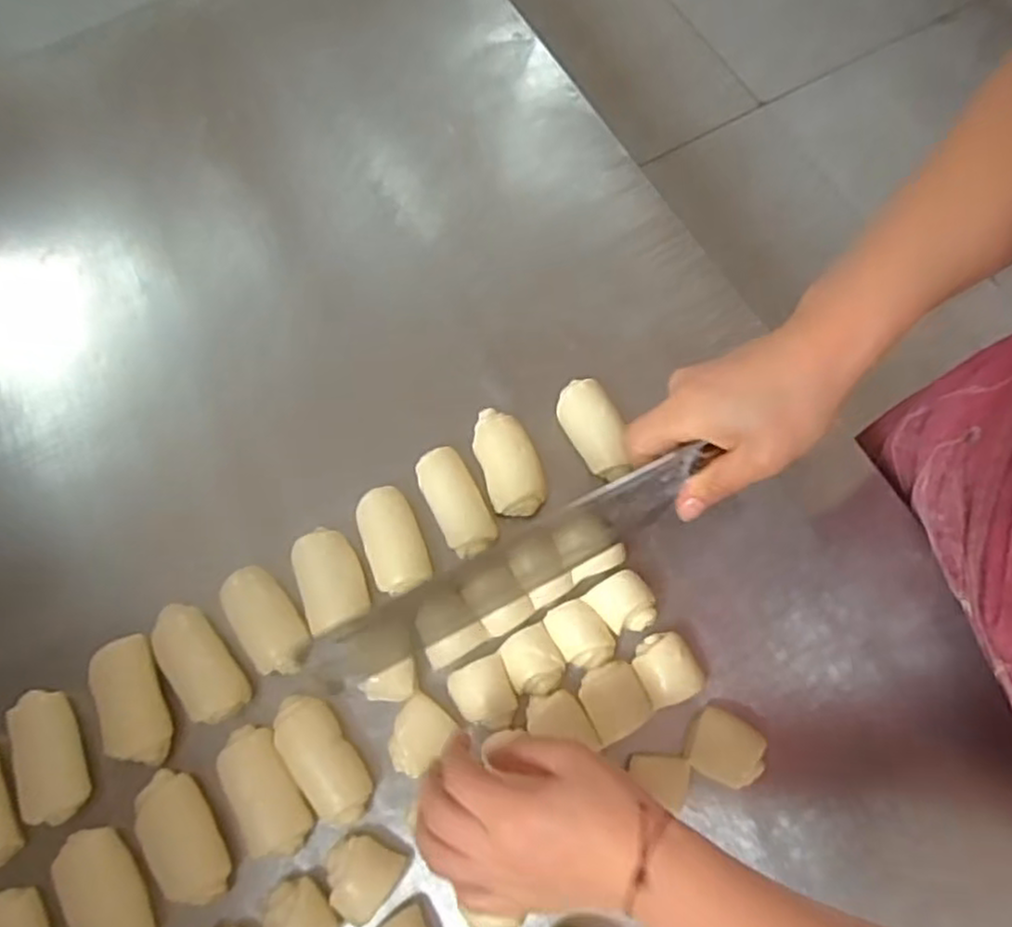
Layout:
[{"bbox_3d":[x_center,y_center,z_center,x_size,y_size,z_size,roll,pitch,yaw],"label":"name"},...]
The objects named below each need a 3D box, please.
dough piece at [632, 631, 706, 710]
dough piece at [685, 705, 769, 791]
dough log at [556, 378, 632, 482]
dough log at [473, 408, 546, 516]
[{"bbox_3d":[0.101,0.130,0.475,0.035,0.025,0.042,-23,72,-7],"label":"dough piece"},{"bbox_3d":[0.136,0.177,0.464,0.042,0.019,0.039,25,73,9],"label":"dough piece"},{"bbox_3d":[0.062,-0.022,0.528,0.033,0.036,0.073,-29,73,-9],"label":"dough log"},{"bbox_3d":[0.001,-0.001,0.524,0.038,0.026,0.076,-18,71,-6],"label":"dough log"}]

